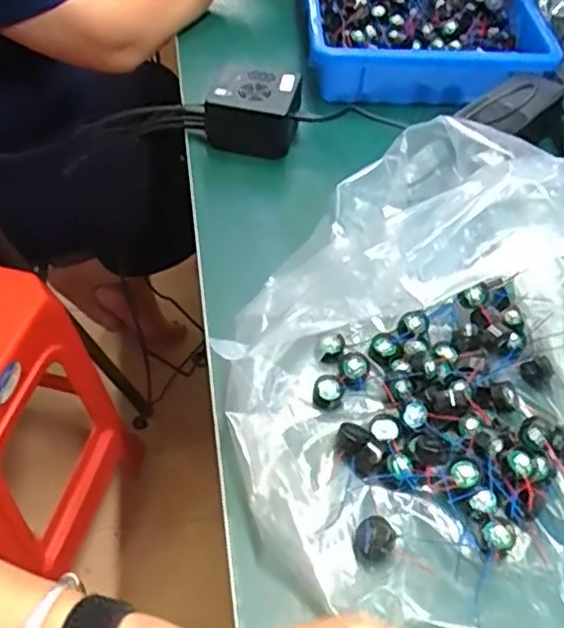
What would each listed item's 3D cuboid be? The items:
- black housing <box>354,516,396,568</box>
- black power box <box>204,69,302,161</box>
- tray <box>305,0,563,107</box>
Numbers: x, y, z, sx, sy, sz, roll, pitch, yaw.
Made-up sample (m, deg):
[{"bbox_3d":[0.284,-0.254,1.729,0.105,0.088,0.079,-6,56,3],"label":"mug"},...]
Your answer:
[{"bbox_3d":[0.053,0.133,0.394,0.021,0.016,0.026,20,52,14],"label":"black housing"},{"bbox_3d":[-0.027,-0.197,0.660,0.085,0.061,0.060,7,50,3],"label":"black power box"},{"bbox_3d":[0.149,-0.369,0.793,0.245,0.063,0.347,0,50,-3],"label":"tray"}]

